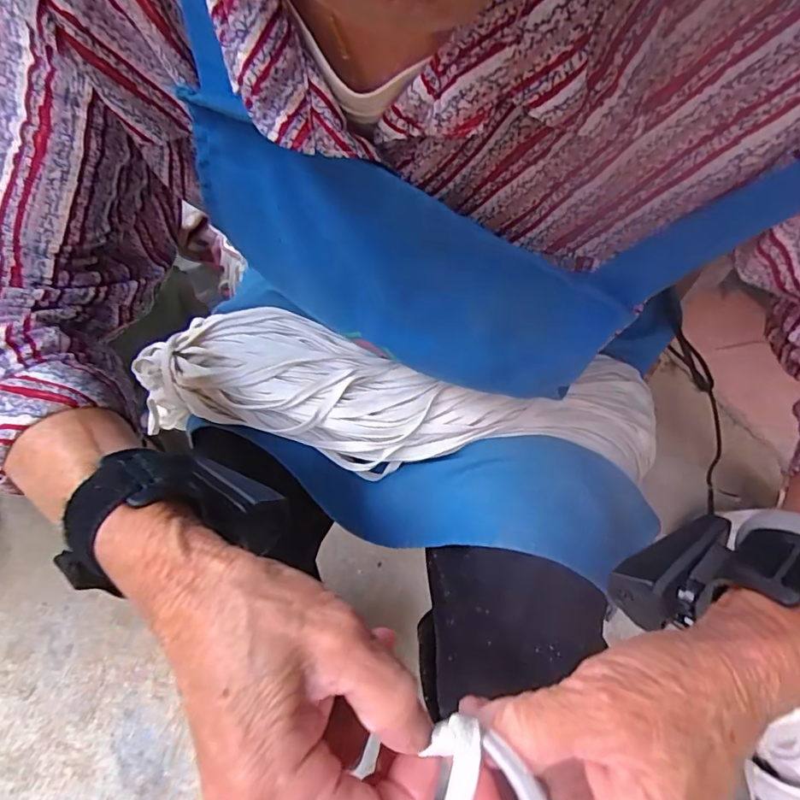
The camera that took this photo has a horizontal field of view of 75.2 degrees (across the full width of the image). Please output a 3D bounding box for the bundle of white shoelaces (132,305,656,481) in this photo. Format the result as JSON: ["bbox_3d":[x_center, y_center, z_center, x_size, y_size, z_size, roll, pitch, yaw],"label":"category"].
[{"bbox_3d":[0.000,0.001,0.423,0.412,0.069,0.109,7,54,1],"label":"bundle of white shoelaces"}]

